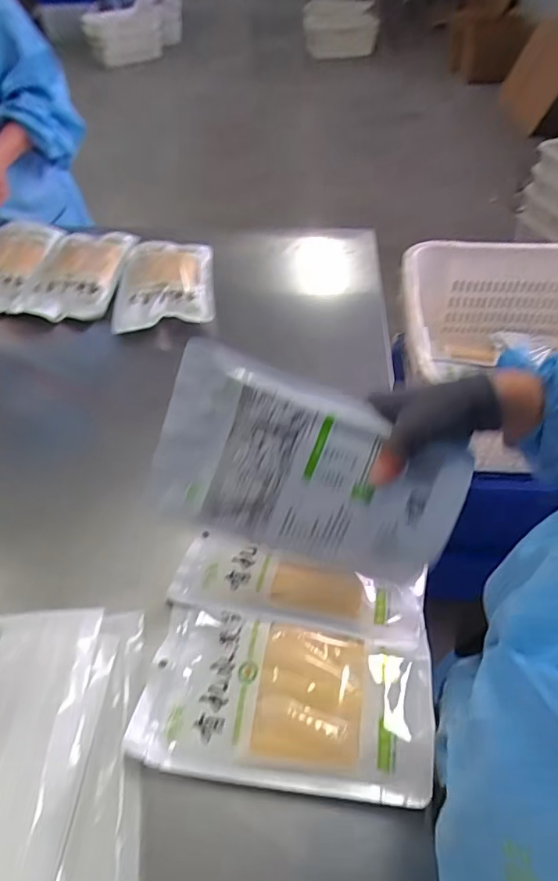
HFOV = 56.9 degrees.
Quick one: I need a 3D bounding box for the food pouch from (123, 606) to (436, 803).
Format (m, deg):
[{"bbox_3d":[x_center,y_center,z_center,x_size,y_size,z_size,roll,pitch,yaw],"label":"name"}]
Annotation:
[{"bbox_3d":[0.004,0.221,0.449,0.248,0.022,0.134,8,50,8],"label":"food pouch"}]

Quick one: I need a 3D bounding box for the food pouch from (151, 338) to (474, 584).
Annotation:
[{"bbox_3d":[0.023,0.031,0.436,0.251,0.153,0.021,19,21,0],"label":"food pouch"}]

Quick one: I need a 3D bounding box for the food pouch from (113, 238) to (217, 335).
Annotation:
[{"bbox_3d":[-0.195,-0.270,0.899,0.161,0.037,0.243,-5,49,-3],"label":"food pouch"}]

